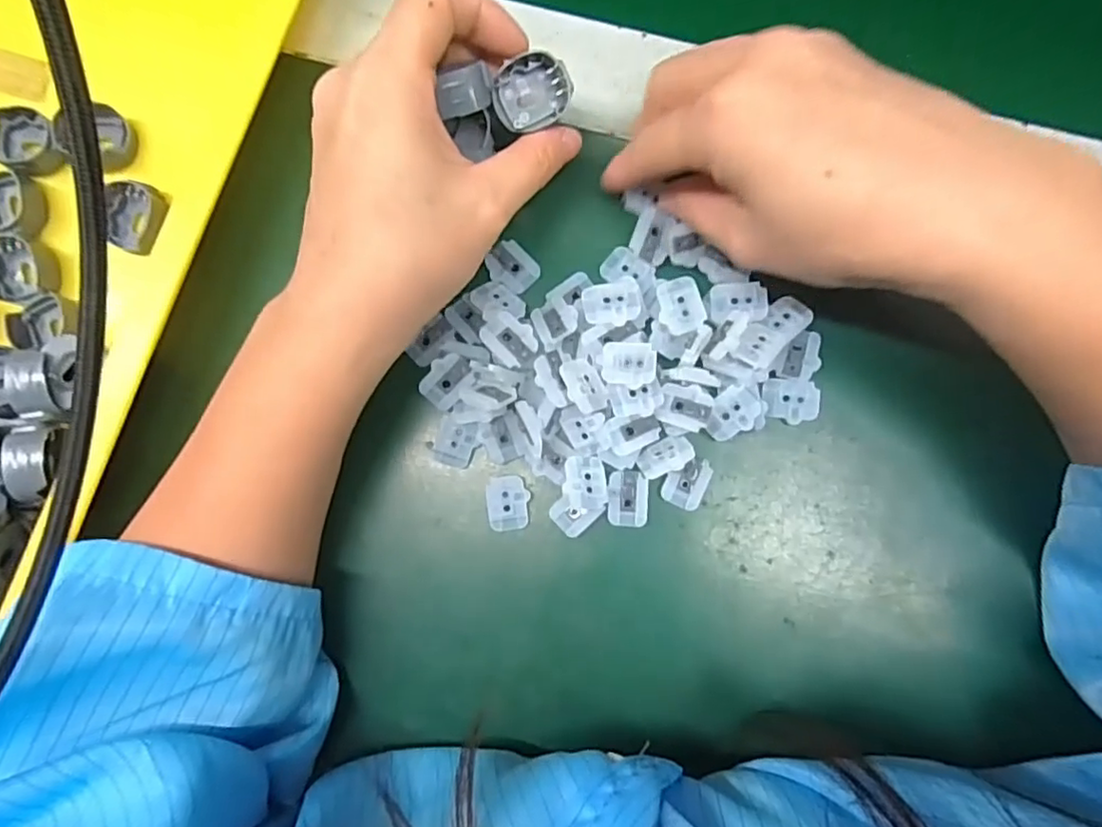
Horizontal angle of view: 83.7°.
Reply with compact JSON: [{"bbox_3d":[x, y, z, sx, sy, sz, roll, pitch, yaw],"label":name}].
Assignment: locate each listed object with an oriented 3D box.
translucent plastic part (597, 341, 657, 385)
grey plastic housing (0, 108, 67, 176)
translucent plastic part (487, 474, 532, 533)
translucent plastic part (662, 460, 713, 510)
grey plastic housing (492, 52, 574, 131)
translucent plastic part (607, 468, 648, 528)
[{"bbox_3d":[0.029,-0.019,0.232,0.022,0.006,0.016,2,84,5],"label":"translucent plastic part"},{"bbox_3d":[-0.224,-0.116,0.264,0.022,0.014,0.026,39,88,8],"label":"grey plastic housing"},{"bbox_3d":[-0.017,0.036,0.247,0.016,0.006,0.021,-4,83,4],"label":"translucent plastic part"},{"bbox_3d":[0.053,0.027,0.244,0.015,0.005,0.021,28,86,7],"label":"translucent plastic part"},{"bbox_3d":[-0.007,-0.117,0.224,0.022,0.015,0.027,39,87,5],"label":"grey plastic housing"},{"bbox_3d":[0.030,0.033,0.241,0.015,0.004,0.021,2,84,5],"label":"translucent plastic part"}]

